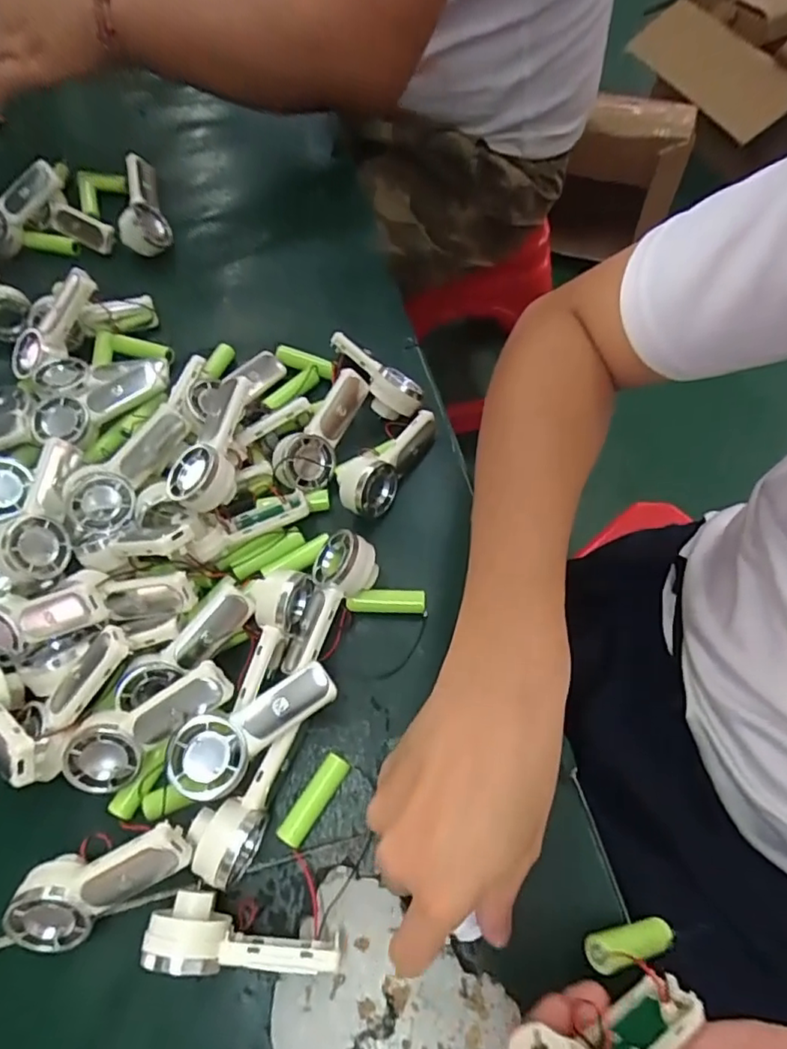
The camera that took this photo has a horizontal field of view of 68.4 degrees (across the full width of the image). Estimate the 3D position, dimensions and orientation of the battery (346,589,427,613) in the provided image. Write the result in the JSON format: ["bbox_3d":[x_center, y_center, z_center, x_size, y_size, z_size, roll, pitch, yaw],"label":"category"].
[{"bbox_3d":[-0.004,0.049,0.367,0.048,0.014,0.014,0,63,2],"label":"battery"}]

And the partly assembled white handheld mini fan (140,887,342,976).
[{"bbox_3d":[-0.070,0.198,0.279,0.087,0.040,0.029,7,64,6],"label":"partly assembled white handheld mini fan"}]

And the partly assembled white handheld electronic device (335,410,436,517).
[{"bbox_3d":[-0.007,-0.048,0.408,0.041,0.038,0.092,27,67,15],"label":"partly assembled white handheld electronic device"}]

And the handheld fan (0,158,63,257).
[{"bbox_3d":[-0.329,-0.277,0.506,0.035,0.031,0.092,43,89,19],"label":"handheld fan"}]

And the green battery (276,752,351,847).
[{"bbox_3d":[-0.043,0.150,0.317,0.015,0.015,0.049,29,68,16],"label":"green battery"}]

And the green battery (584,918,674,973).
[{"bbox_3d":[0.114,0.199,0.276,0.051,0.018,0.014,9,58,-32],"label":"green battery"}]

